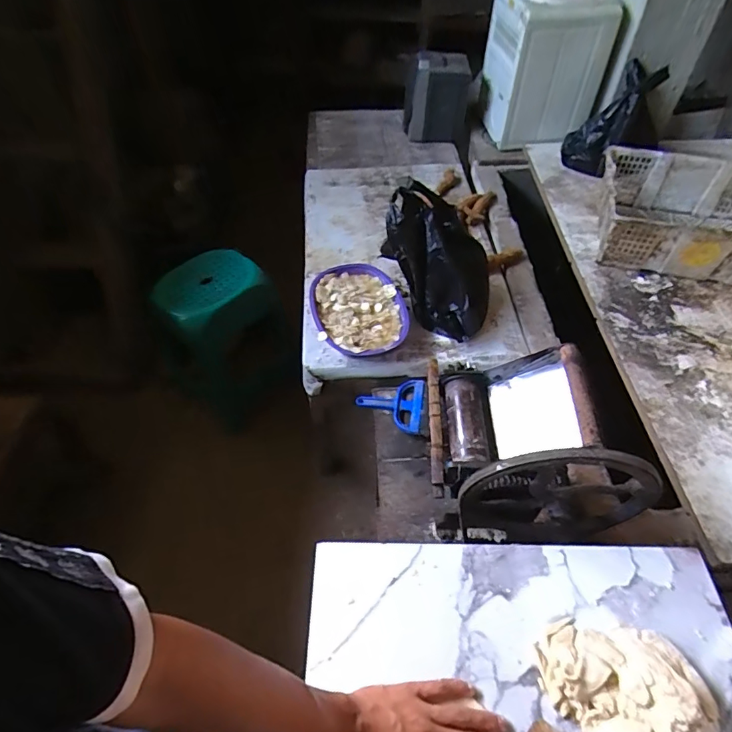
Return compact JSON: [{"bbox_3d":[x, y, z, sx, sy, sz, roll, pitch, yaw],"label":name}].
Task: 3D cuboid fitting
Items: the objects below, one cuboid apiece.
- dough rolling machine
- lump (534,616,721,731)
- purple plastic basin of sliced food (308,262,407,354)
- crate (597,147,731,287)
[{"bbox_3d":[0.243,0.113,0.720,0.295,0.254,0.238,5,53,5],"label":"dough rolling machine"},{"bbox_3d":[0.275,0.333,0.506,0.160,0.052,0.124,-6,53,-2],"label":"lump"},{"bbox_3d":[-0.019,-0.140,1.176,0.215,0.060,0.292,-15,54,-9],"label":"purple plastic basin of sliced food"},{"bbox_3d":[0.873,-0.405,1.274,0.469,0.151,0.356,10,54,9],"label":"crate"}]

